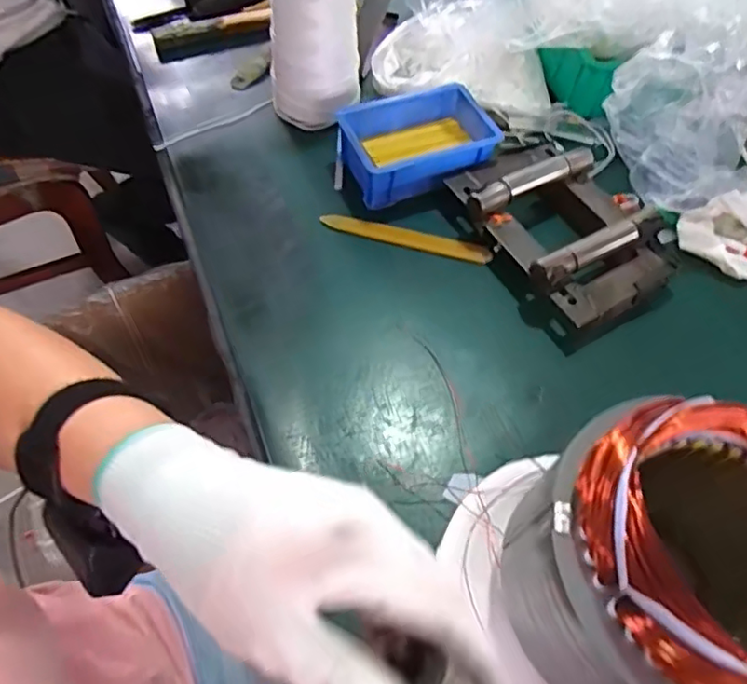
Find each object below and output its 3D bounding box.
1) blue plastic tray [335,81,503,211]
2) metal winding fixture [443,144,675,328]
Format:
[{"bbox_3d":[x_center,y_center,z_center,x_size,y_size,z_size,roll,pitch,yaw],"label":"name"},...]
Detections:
[{"bbox_3d":[0.044,-0.202,0.597,0.153,0.045,0.110,-18,61,-13],"label":"blue plastic tray"},{"bbox_3d":[0.178,-0.112,0.553,0.144,0.048,0.201,-28,64,-18],"label":"metal winding fixture"}]

